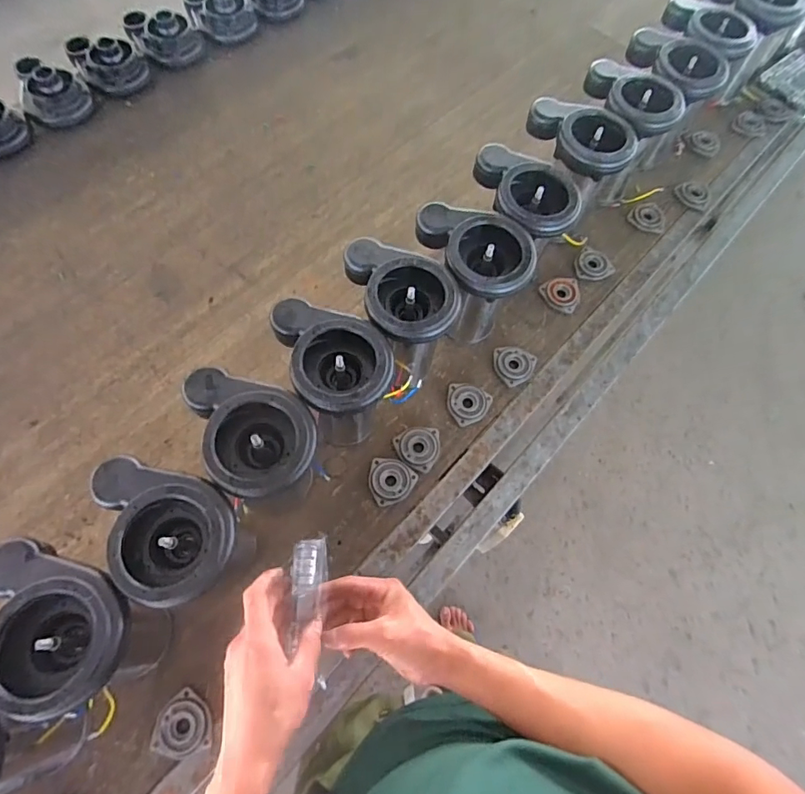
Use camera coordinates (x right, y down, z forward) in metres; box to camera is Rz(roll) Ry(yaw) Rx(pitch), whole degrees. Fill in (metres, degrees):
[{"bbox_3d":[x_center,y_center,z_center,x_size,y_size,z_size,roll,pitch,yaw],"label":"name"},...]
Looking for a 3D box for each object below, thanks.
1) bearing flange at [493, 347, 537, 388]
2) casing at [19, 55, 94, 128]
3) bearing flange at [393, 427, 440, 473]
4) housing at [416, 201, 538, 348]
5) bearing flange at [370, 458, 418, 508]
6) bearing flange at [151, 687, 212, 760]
[{"bbox_3d":[0.176,-0.047,0.759,0.067,0.013,0.064,14,66,4],"label":"bearing flange"},{"bbox_3d":[-0.668,-0.581,0.918,0.118,0.080,0.105,-33,71,-16],"label":"casing"},{"bbox_3d":[0.023,0.077,0.703,0.065,0.013,0.065,2,66,-2],"label":"bearing flange"},{"bbox_3d":[0.101,-0.171,0.718,0.124,0.197,0.160,-21,69,-11],"label":"housing"},{"bbox_3d":[-0.015,0.115,0.683,0.066,0.016,0.064,1,66,-2],"label":"bearing flange"},{"bbox_3d":[-0.257,0.381,0.557,0.059,0.014,0.067,-8,67,-6],"label":"bearing flange"}]

